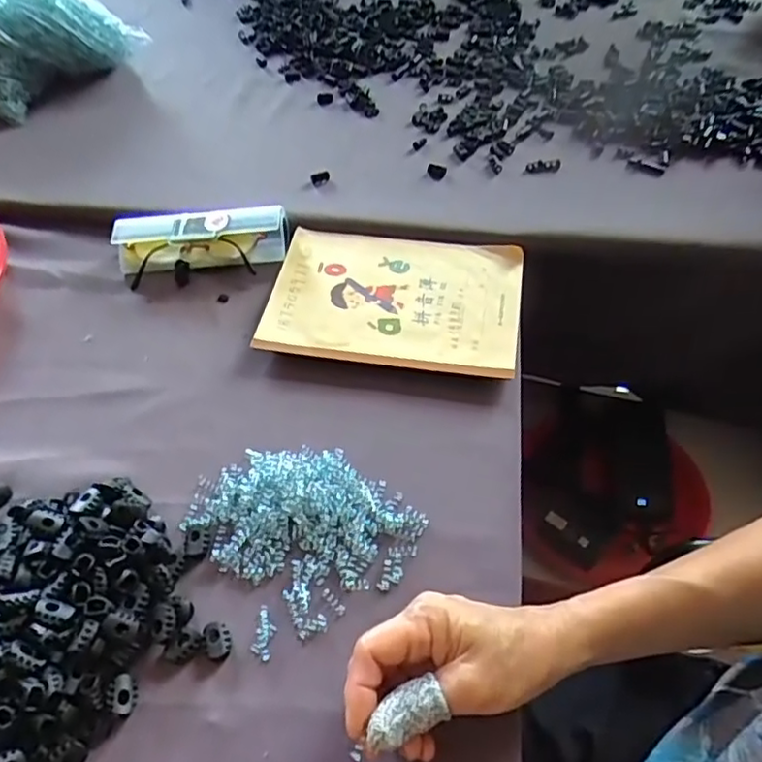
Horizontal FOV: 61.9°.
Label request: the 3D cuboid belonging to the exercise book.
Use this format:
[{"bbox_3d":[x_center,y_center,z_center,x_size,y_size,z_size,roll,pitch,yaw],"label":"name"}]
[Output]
[{"bbox_3d":[0.012,-0.068,0.539,0.205,0.015,0.139,8,54,8],"label":"exercise book"}]

